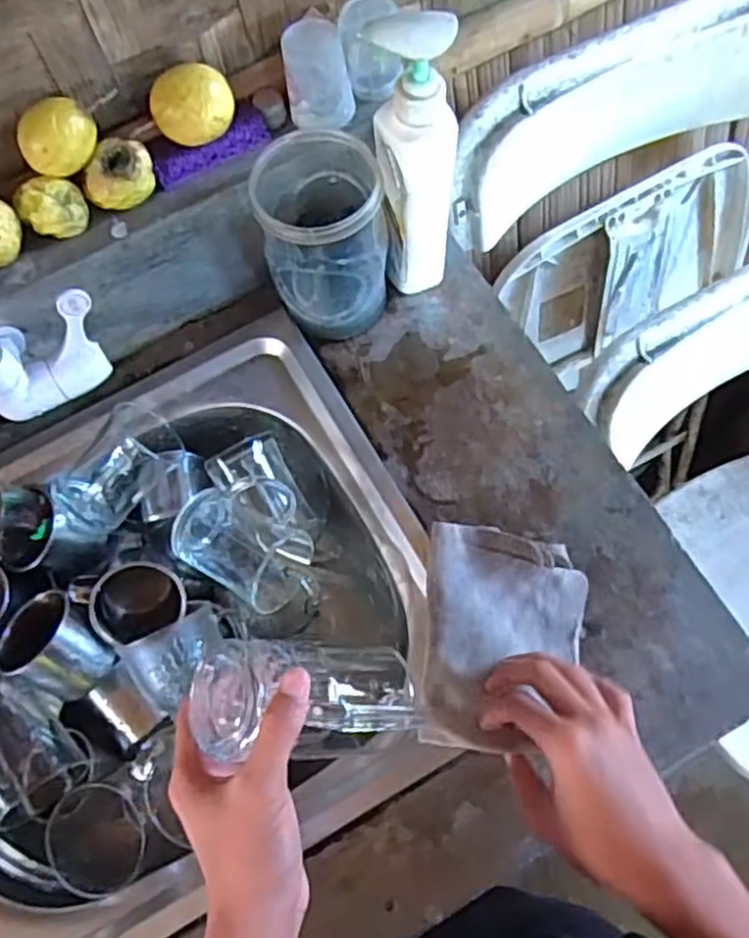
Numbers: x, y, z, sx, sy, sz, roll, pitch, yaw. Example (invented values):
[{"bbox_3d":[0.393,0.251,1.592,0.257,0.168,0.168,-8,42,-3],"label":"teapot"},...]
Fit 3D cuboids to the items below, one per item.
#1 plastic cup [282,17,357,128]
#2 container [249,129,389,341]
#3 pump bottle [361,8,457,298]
[{"bbox_3d":[-0.044,-0.305,0.578,0.052,0.060,0.050,-9,69,-1],"label":"plastic cup"},{"bbox_3d":[-0.039,-0.189,0.608,0.093,0.152,0.103,-8,69,0],"label":"container"},{"bbox_3d":[0.030,-0.224,0.569,0.061,0.246,0.046,3,69,4],"label":"pump bottle"}]

